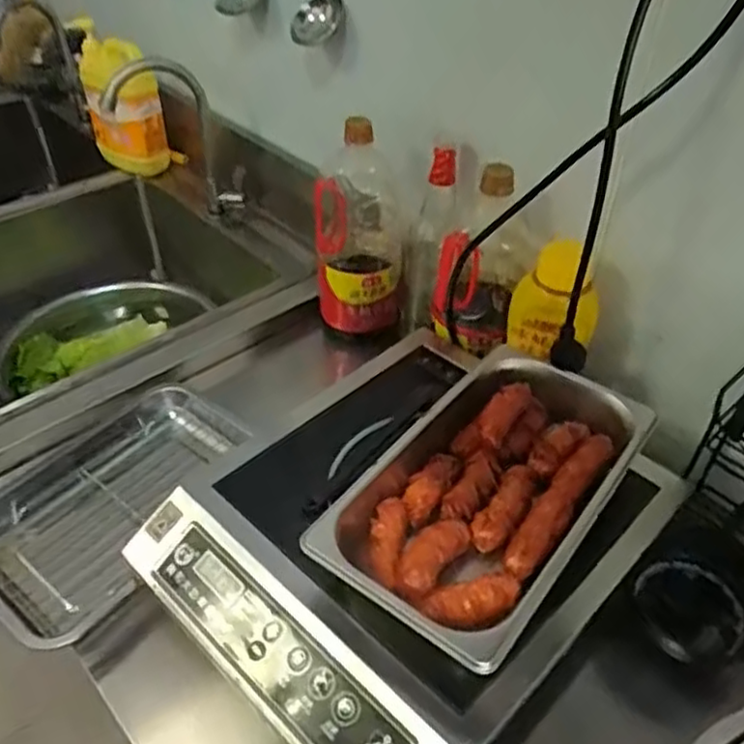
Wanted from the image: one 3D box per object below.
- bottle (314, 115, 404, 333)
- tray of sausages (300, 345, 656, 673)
[{"bbox_3d":[-0.018,-0.188,0.946,0.111,0.268,0.107,-2,42,-3],"label":"bottle"},{"bbox_3d":[0.108,0.108,0.639,0.175,0.076,0.332,28,48,27],"label":"tray of sausages"}]

